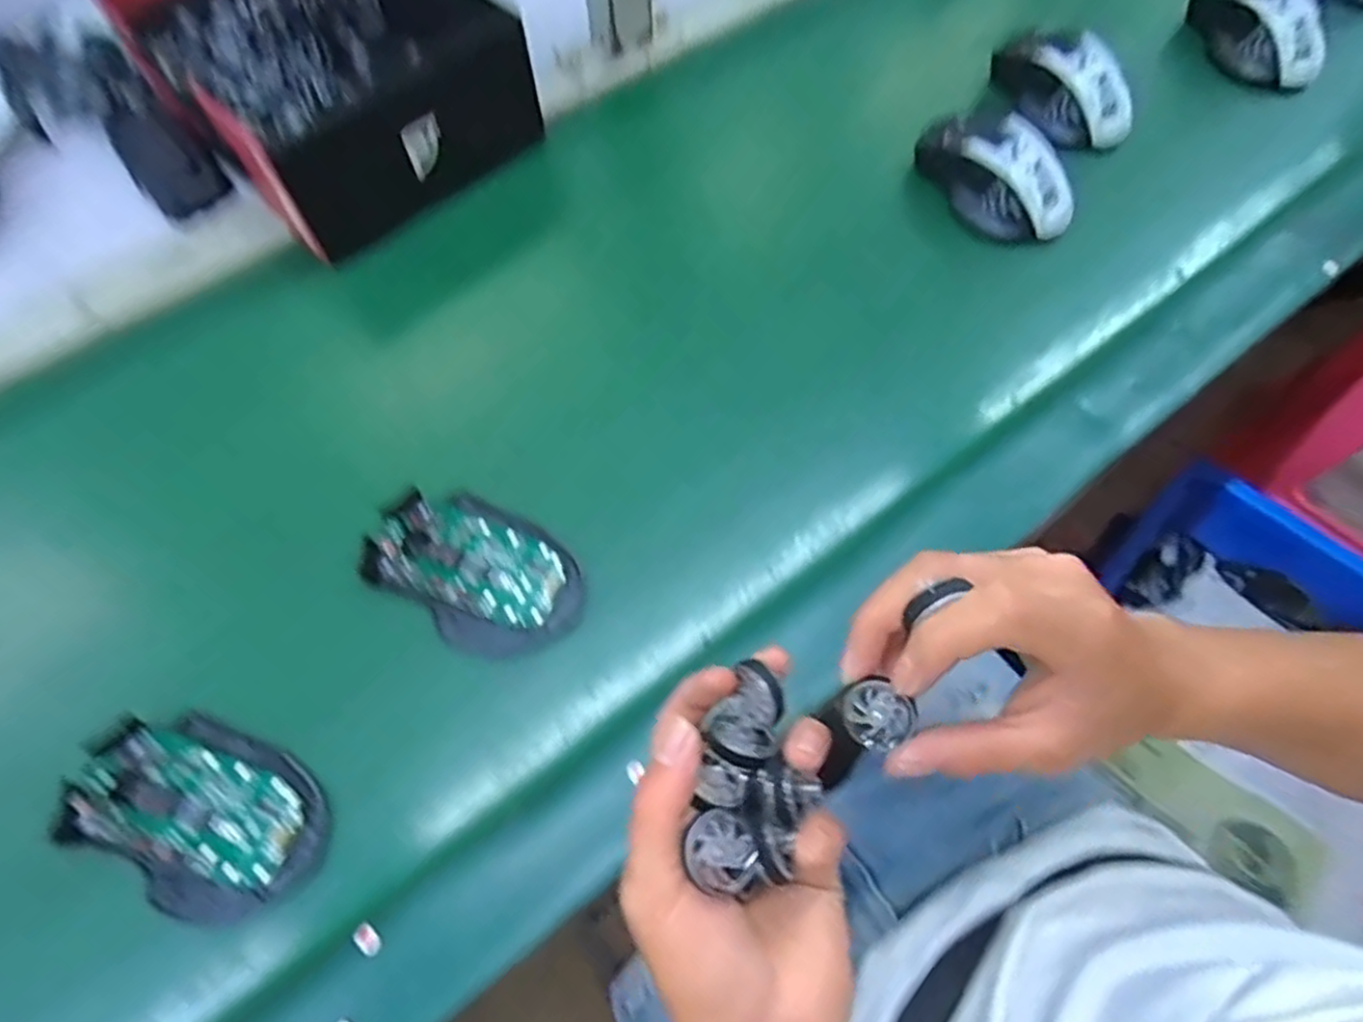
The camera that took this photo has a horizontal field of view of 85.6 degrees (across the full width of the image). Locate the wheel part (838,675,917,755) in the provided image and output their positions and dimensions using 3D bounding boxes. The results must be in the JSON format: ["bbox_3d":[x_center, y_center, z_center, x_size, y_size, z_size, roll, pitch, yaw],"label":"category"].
[{"bbox_3d":[0.072,0.075,0.271,0.023,0.010,0.024,-45,77,6],"label":"wheel part"}]

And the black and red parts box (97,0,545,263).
[{"bbox_3d":[-0.252,-0.330,0.545,0.213,0.105,0.214,41,72,17],"label":"black and red parts box"}]

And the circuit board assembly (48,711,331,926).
[{"bbox_3d":[-0.221,0.137,0.336,0.115,0.021,0.071,26,68,12],"label":"circuit board assembly"}]

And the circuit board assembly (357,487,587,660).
[{"bbox_3d":[-0.108,0.029,0.386,0.113,0.025,0.072,32,69,15],"label":"circuit board assembly"}]

